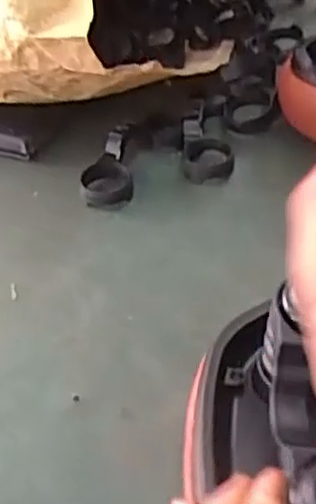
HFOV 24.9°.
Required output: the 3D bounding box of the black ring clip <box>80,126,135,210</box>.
[{"bbox_3d":[-0.036,-0.065,0.552,0.038,0.019,0.072,6,64,10],"label":"black ring clip"}]

